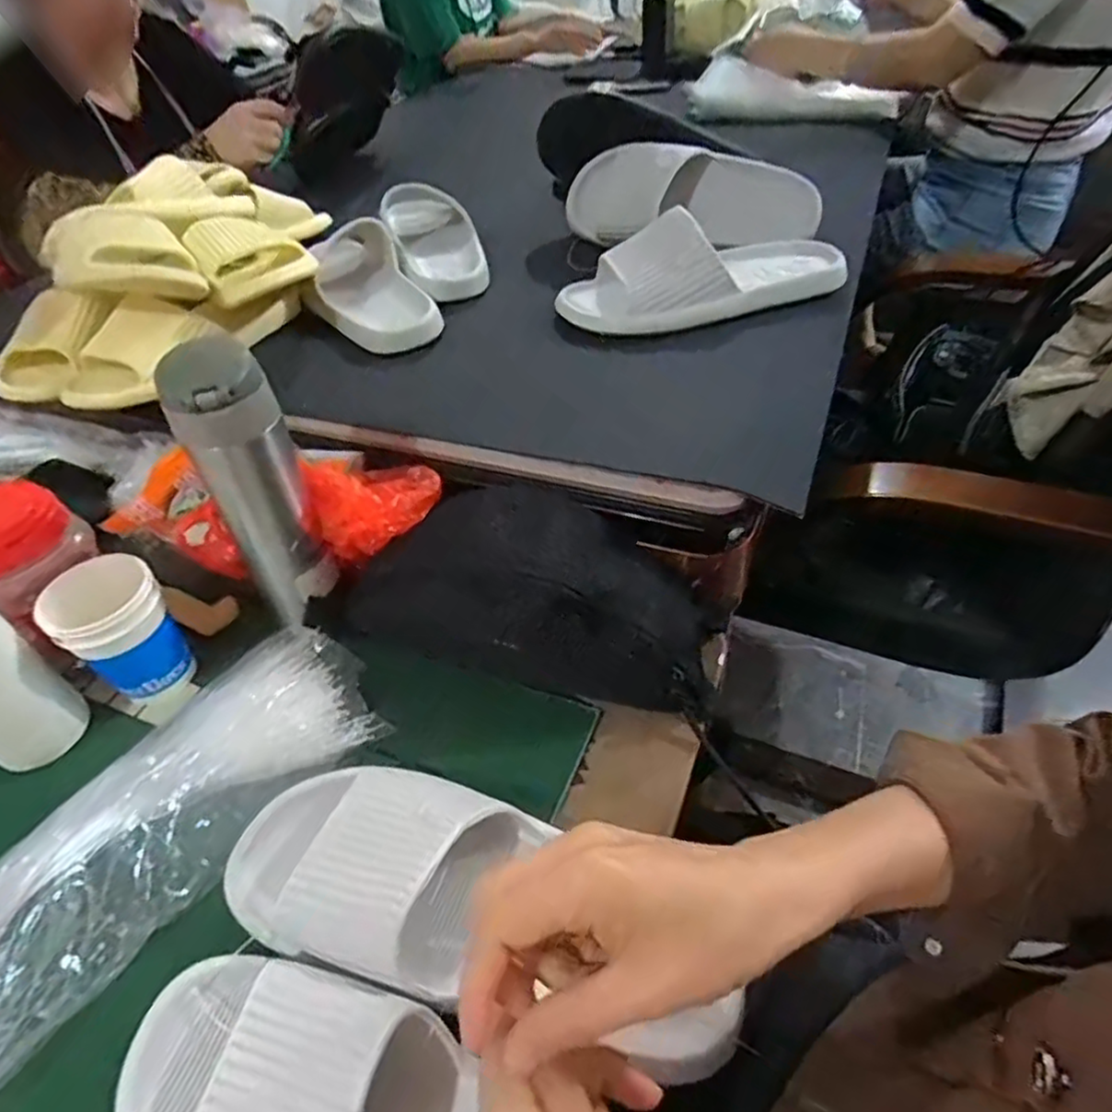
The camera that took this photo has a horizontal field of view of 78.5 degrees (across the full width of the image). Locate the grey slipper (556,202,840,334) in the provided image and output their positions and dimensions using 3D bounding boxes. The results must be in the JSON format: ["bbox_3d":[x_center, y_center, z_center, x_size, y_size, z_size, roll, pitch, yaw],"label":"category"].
[{"bbox_3d":[0.144,-0.284,0.653,0.276,0.071,0.122,-18,46,-12],"label":"grey slipper"}]

